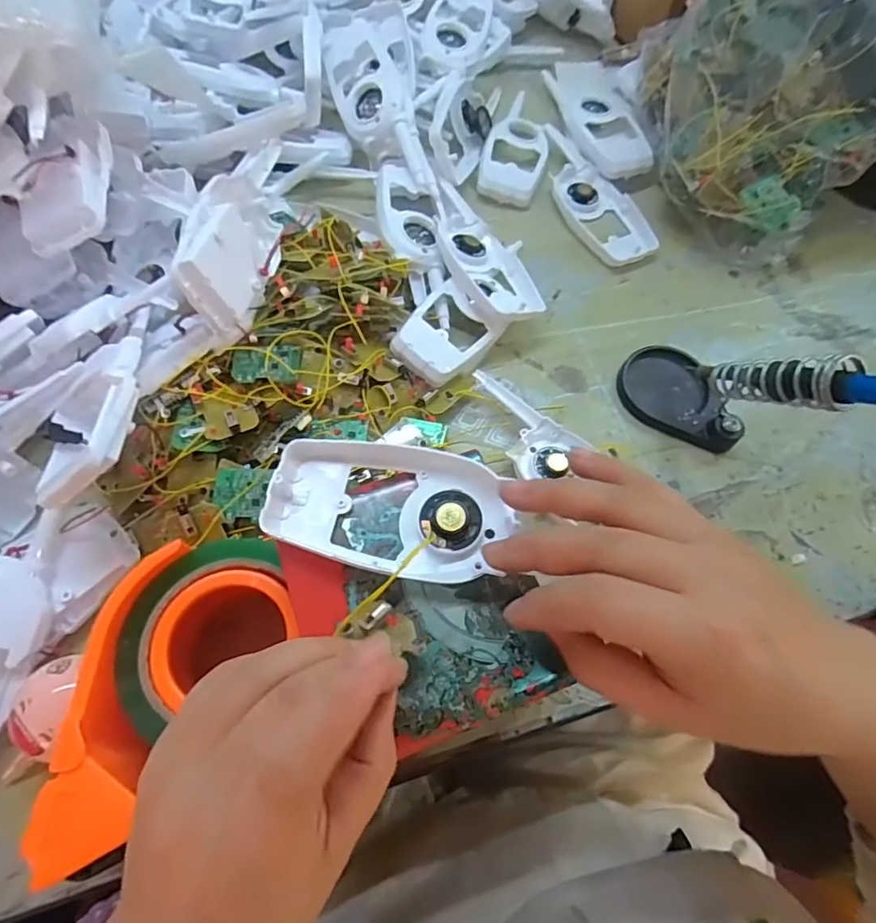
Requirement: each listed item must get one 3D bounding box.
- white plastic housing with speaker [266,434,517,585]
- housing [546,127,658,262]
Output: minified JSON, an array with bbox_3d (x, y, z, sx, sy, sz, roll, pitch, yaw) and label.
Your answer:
[{"bbox_3d":[-0.022,0.021,0.246,0.110,0.016,0.058,14,66,3],"label":"white plastic housing with speaker"},{"bbox_3d":[0.134,-0.240,0.477,0.060,0.012,0.165,-18,68,-11],"label":"housing"}]

